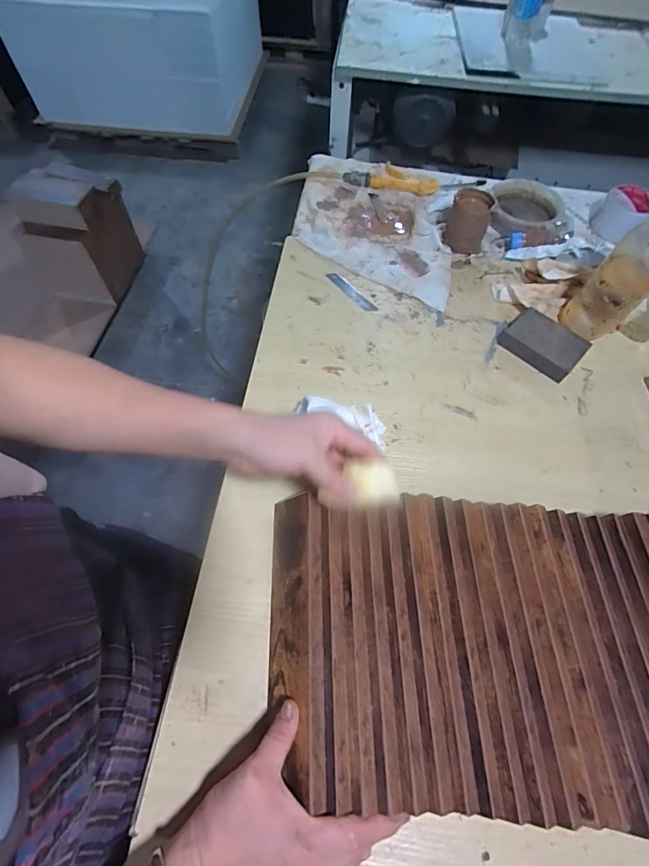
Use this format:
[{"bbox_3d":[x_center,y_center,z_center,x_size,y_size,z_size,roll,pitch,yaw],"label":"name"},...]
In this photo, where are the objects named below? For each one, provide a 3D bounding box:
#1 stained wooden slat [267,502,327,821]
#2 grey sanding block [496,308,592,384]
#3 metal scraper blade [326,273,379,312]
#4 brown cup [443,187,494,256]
[{"bbox_3d":[-0.028,0.178,0.368,0.014,0.065,0.237,20,56,-37],"label":"stained wooden slat"},{"bbox_3d":[0.303,-0.126,0.549,0.102,0.029,0.076,42,69,16],"label":"grey sanding block"},{"bbox_3d":[0.041,-0.212,0.598,0.019,0.004,0.096,-39,73,-18],"label":"metal scraper blade"},{"bbox_3d":[0.232,-0.344,0.640,0.068,0.063,0.057,16,64,5],"label":"brown cup"}]

